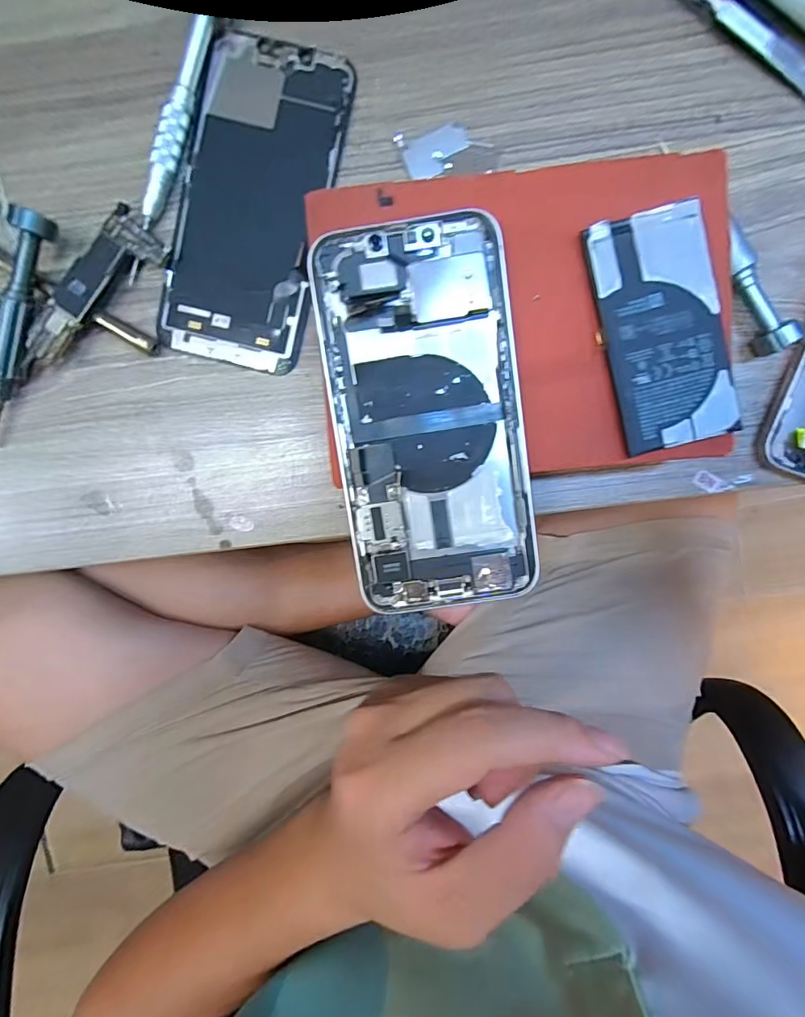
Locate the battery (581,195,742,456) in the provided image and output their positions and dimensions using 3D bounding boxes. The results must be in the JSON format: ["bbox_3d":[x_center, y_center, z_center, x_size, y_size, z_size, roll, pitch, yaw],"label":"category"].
[{"bbox_3d":[0.099,-0.067,0.178,0.043,0.004,0.086,-14,95,3],"label":"battery"}]

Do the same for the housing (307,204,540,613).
[{"bbox_3d":[0.010,-0.033,0.185,0.072,0.008,0.145,-8,95,2],"label":"housing"}]

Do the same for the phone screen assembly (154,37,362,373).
[{"bbox_3d":[-0.068,-0.138,0.219,0.065,0.004,0.140,14,97,0],"label":"phone screen assembly"}]

